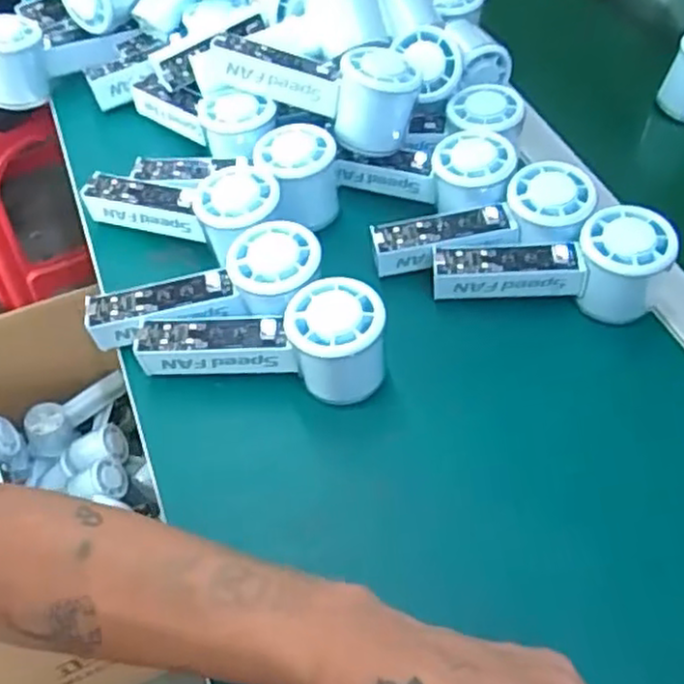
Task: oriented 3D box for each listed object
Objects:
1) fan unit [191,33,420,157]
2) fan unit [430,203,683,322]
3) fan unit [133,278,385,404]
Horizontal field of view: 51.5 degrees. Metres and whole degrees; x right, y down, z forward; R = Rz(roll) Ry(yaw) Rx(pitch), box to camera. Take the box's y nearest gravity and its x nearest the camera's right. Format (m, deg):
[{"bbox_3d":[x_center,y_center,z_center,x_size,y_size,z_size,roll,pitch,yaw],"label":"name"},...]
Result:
[{"bbox_3d":[-0.025,-0.193,0.524,0.162,0.064,0.049,19,56,12],"label":"fan unit"},{"bbox_3d":[0.139,-0.046,0.476,0.150,0.062,0.050,-4,53,13],"label":"fan unit"},{"bbox_3d":[-0.047,0.003,0.439,0.153,0.058,0.054,-3,53,12],"label":"fan unit"}]

